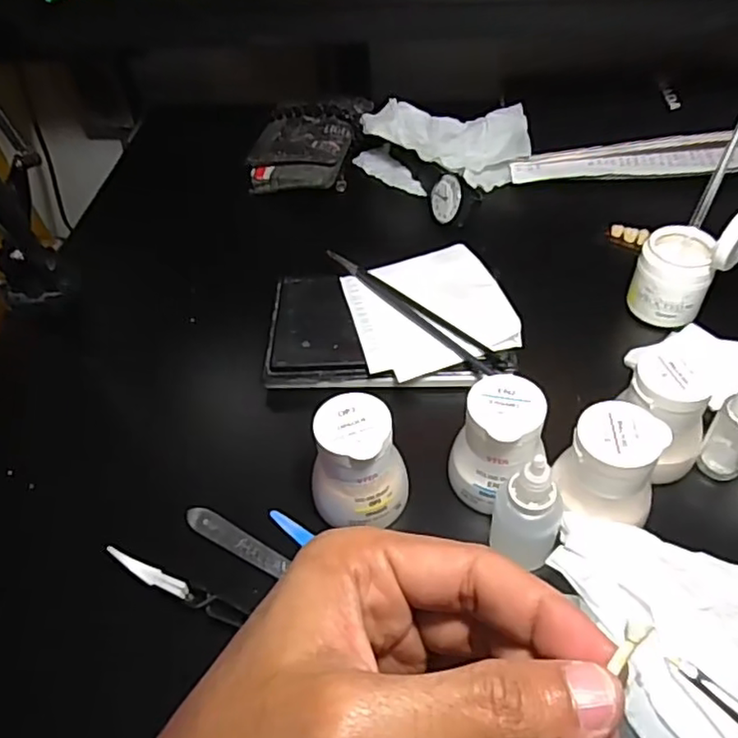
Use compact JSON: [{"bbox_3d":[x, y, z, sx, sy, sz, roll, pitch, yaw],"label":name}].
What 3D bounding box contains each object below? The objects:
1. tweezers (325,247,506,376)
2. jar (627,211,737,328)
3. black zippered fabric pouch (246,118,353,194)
[{"bbox_3d":[0.024,-0.041,0.405,0.152,0.004,0.018,35,60,30],"label":"tweezers"},{"bbox_3d":[0.197,-0.067,0.388,0.055,0.086,0.040,25,56,24],"label":"jar"},{"bbox_3d":[-0.058,-0.177,0.531,0.085,0.041,0.061,11,51,15],"label":"black zippered fabric pouch"}]

